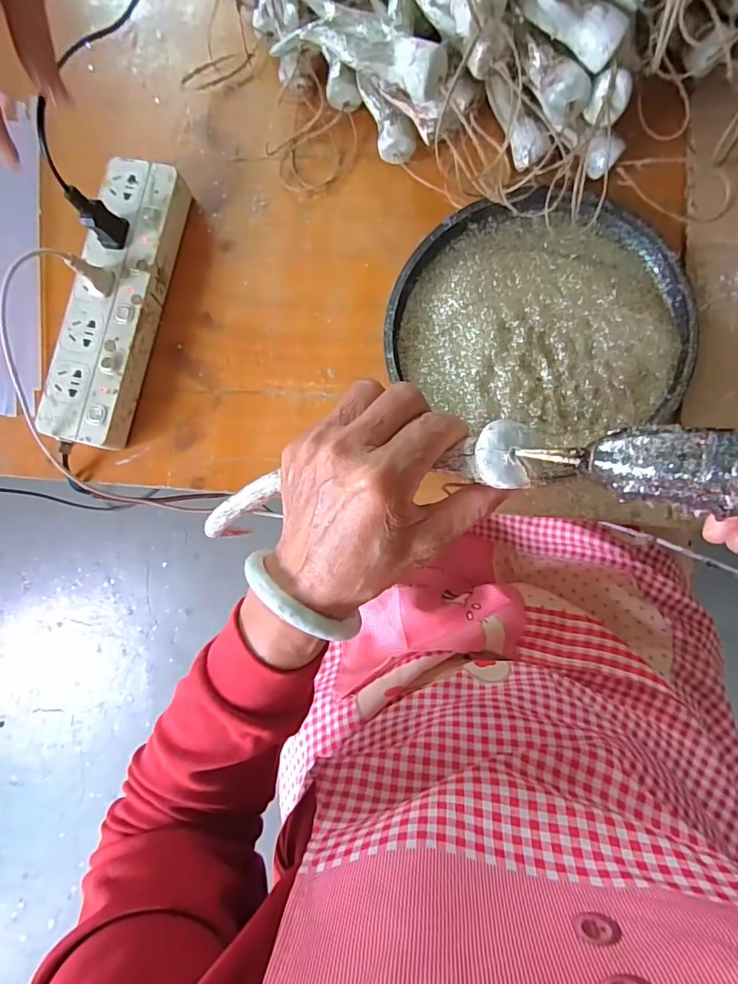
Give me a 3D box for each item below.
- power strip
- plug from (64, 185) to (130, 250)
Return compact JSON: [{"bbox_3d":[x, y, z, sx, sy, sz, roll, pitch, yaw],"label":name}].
[{"bbox_3d":[-0.222,-0.164,0.418,0.066,0.038,0.247,12,86,9],"label":"power strip"},{"bbox_3d":[-0.220,-0.223,0.385,0.020,0.050,0.023,0,84,8],"label":"plug"}]

